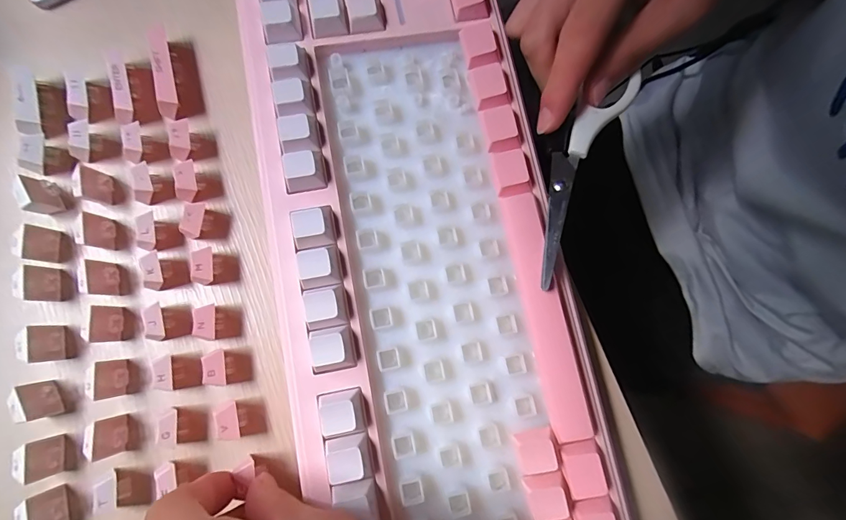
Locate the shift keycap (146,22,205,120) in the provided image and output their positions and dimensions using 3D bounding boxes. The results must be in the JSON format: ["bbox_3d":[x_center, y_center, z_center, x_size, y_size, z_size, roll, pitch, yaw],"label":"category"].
[{"bbox_3d":[-0.139,-0.106,0.223,0.018,0.023,0.049,-10,79,-1],"label":"shift keycap"}]

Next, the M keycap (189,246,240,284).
[{"bbox_3d":[-0.108,0.004,0.207,0.016,0.018,0.017,-5,79,0],"label":"M keycap"}]

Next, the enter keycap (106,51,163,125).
[{"bbox_3d":[-0.161,-0.095,0.221,0.016,0.016,0.039,-10,79,-1],"label":"enter keycap"}]

